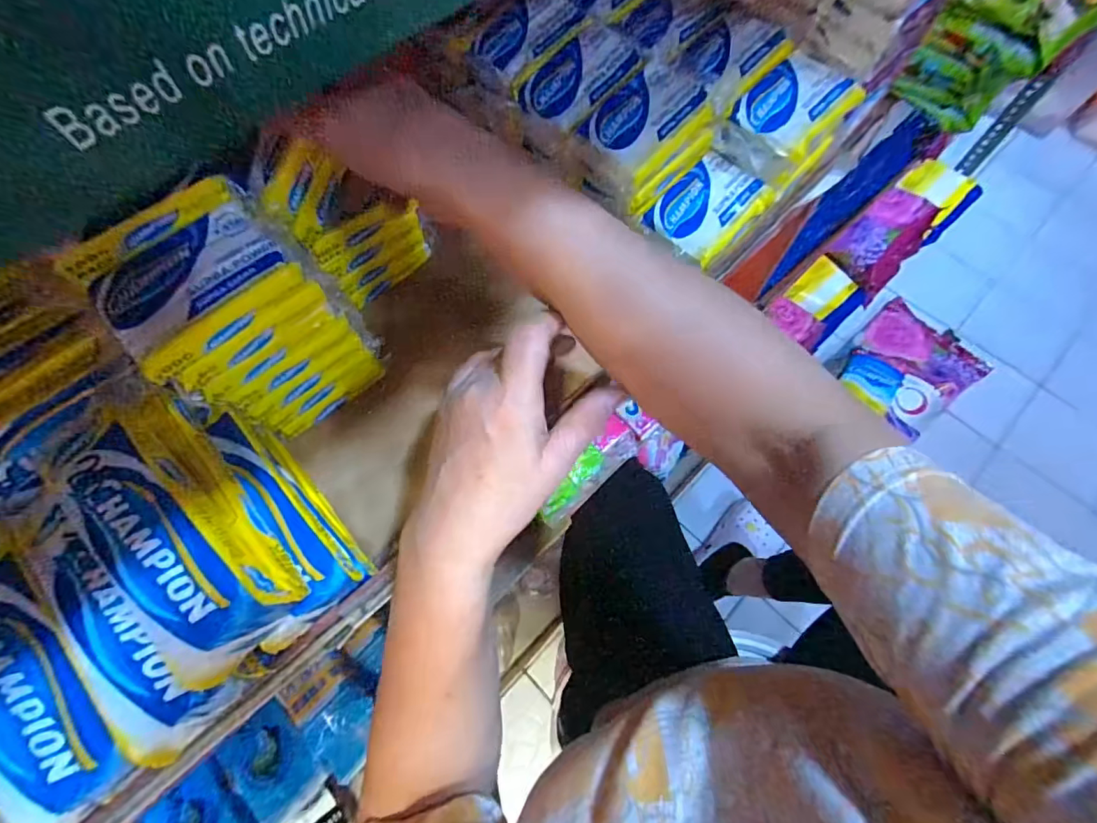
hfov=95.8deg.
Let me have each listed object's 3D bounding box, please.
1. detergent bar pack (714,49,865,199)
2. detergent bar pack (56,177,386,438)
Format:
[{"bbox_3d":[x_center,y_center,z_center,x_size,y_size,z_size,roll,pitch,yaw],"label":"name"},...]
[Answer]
[{"bbox_3d":[0.174,-0.211,0.365,0.094,0.047,0.059,-42,73,-16],"label":"detergent bar pack"},{"bbox_3d":[-0.174,-0.051,0.299,0.096,0.138,0.062,-41,73,-16],"label":"detergent bar pack"}]

